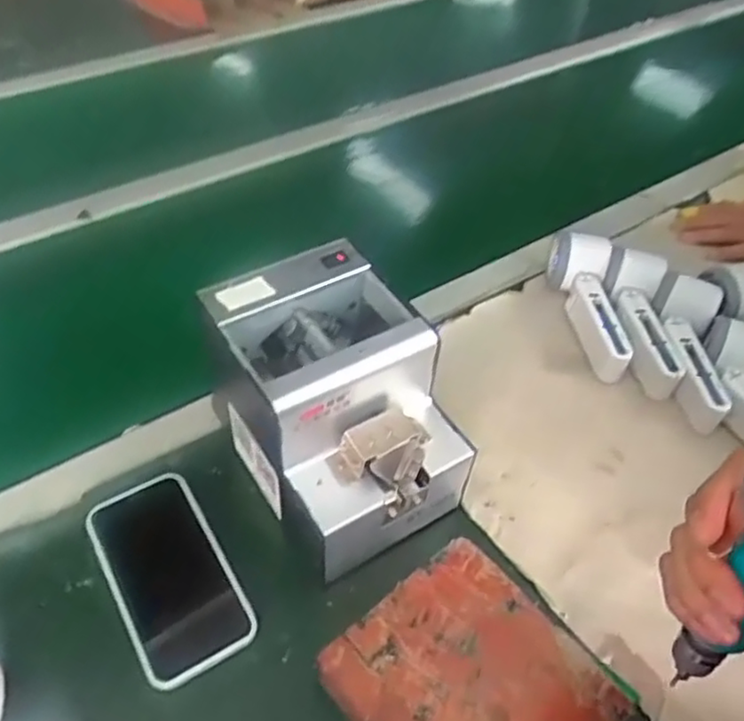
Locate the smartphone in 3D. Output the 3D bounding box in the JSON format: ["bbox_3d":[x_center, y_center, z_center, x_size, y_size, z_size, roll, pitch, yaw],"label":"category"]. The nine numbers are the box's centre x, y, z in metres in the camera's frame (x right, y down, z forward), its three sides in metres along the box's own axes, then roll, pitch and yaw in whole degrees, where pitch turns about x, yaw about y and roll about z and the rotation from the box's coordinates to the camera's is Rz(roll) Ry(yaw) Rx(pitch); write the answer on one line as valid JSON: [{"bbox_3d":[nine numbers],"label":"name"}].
[{"bbox_3d":[-0.141,0.148,0.474,0.077,0.014,0.146,-26,54,-23],"label":"smartphone"}]

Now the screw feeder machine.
[{"bbox_3d":[-0.026,0.035,0.492,0.124,0.152,0.172,-28,55,-25],"label":"screw feeder machine"}]

